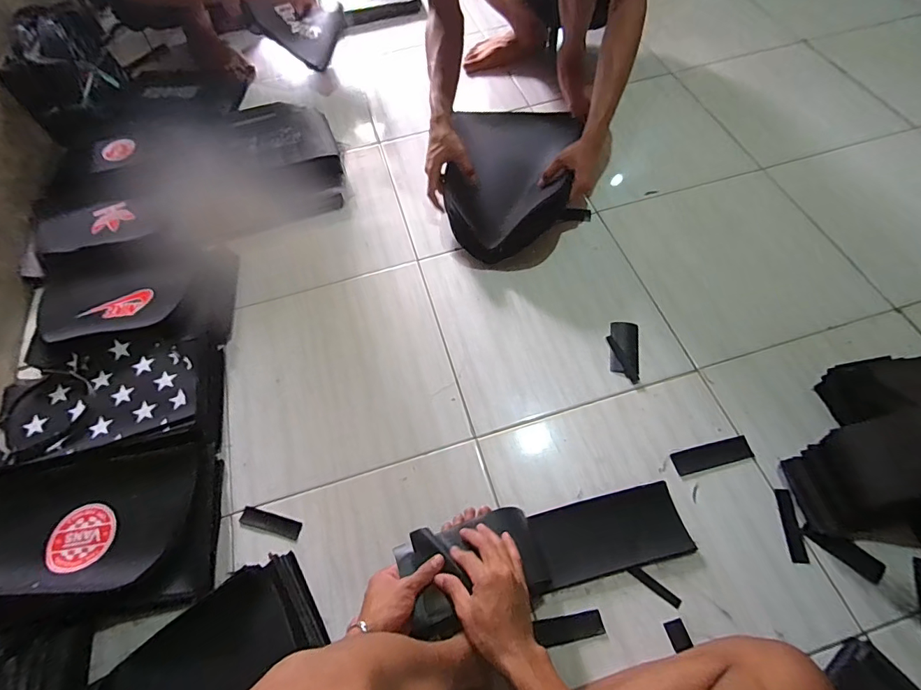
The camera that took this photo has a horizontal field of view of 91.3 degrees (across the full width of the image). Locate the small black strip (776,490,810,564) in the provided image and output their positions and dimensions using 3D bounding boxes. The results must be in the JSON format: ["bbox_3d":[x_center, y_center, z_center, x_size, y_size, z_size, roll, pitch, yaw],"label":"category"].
[{"bbox_3d":[0.474,0.259,0.646,0.023,0.005,0.098,-5,63,11],"label":"small black strip"}]

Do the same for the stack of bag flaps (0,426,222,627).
[{"bbox_3d":[-0.543,0.264,0.644,0.334,0.068,0.230,-10,56,-10],"label":"stack of bag flaps"}]

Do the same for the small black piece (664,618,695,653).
[{"bbox_3d":[0.286,0.380,0.588,0.027,0.004,0.034,-17,61,-5],"label":"small black piece"}]

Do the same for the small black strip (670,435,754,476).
[{"bbox_3d":[0.394,0.173,0.704,0.123,0.004,0.035,-13,61,-3],"label":"small black strip"}]

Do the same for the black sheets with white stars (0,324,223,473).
[{"bbox_3d":[-0.596,0.092,0.781,0.335,0.068,0.230,-13,61,-3],"label":"black sheets with white stars"}]

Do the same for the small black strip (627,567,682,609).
[{"bbox_3d":[0.268,0.331,0.620,0.073,0.004,0.014,34,69,20],"label":"small black strip"}]

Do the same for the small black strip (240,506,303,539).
[{"bbox_3d":[-0.292,0.275,0.694,0.096,0.006,0.028,11,62,10],"label":"small black strip"}]

